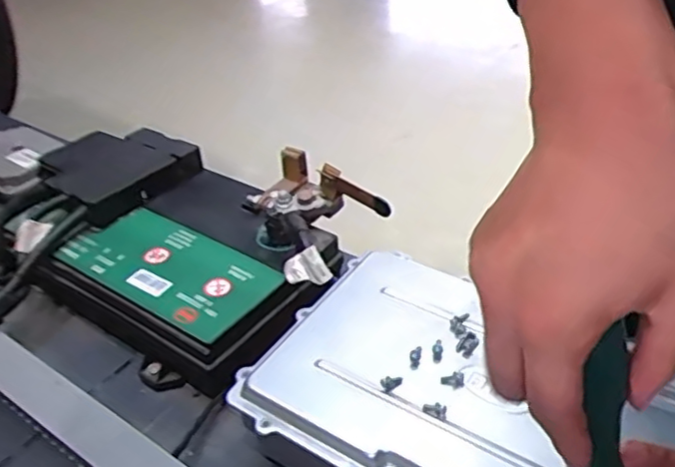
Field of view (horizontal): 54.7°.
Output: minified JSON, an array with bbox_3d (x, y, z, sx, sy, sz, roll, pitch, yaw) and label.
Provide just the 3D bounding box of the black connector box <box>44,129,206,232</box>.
[{"bbox_3d":[-0.253,-0.076,0.731,0.147,0.039,0.143,25,46,33],"label":"black connector box"}]

